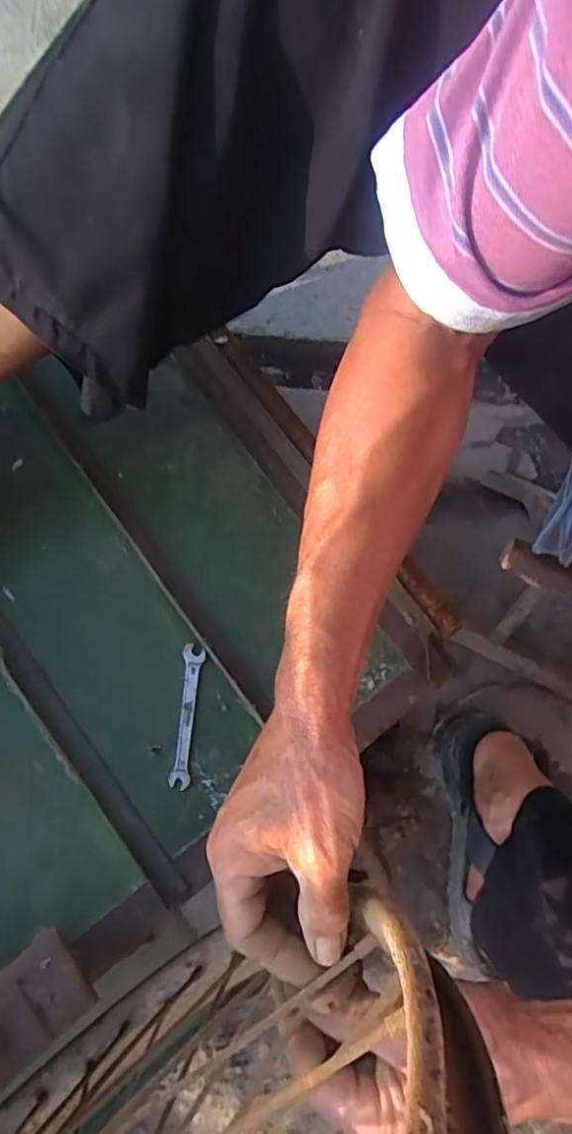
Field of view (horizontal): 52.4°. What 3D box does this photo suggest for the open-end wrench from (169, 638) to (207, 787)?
[{"bbox_3d":[-0.072,0.107,0.426,0.016,0.007,0.101,3,76,0],"label":"open-end wrench"}]

